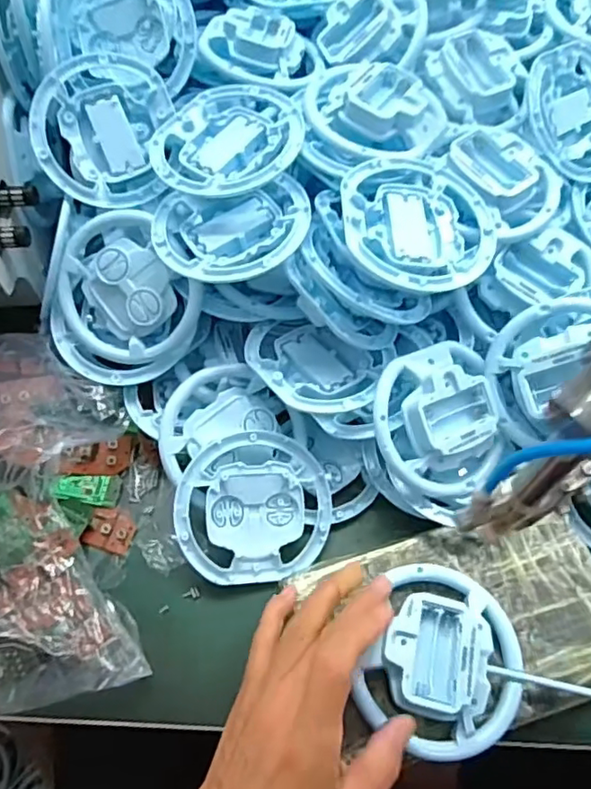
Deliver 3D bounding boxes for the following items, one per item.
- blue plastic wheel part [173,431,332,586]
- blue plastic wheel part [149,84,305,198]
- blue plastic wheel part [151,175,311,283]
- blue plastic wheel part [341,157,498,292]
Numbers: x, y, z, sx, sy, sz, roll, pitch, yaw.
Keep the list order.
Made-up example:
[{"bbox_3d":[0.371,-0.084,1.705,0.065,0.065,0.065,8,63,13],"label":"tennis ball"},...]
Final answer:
[{"bbox_3d":[-0.028,0.077,0.397,0.106,0.012,0.100,-4,87,-13],"label":"blue plastic wheel part"},{"bbox_3d":[-0.049,-0.178,0.401,0.103,0.016,0.103,0,62,0],"label":"blue plastic wheel part"},{"bbox_3d":[-0.042,-0.109,0.391,0.104,0.019,0.087,-11,63,-6],"label":"blue plastic wheel part"},{"bbox_3d":[0.079,-0.110,0.378,0.099,0.014,0.102,-2,66,-11],"label":"blue plastic wheel part"}]

